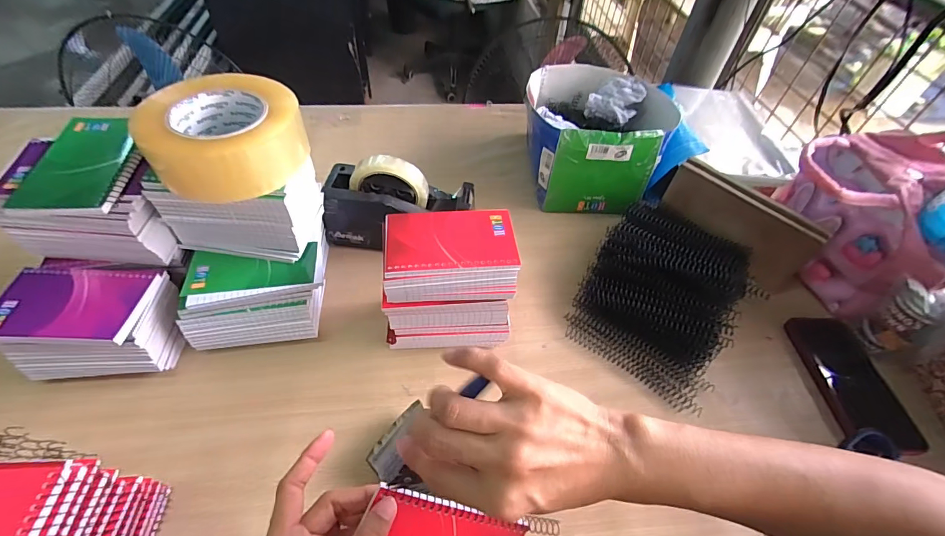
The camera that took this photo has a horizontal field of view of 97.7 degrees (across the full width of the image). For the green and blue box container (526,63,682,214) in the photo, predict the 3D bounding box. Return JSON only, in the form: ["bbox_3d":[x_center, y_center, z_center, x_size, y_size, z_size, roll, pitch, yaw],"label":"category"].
[{"bbox_3d":[0.193,-0.210,0.666,0.208,0.135,0.220,5,51,-1],"label":"green and blue box container"}]

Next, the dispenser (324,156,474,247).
[{"bbox_3d":[-0.096,-0.086,0.553,0.192,0.130,0.077,0,51,-5],"label":"dispenser"}]

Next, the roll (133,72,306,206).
[{"bbox_3d":[-0.222,-0.119,0.372,0.111,0.058,0.113,2,51,-3],"label":"roll"}]

